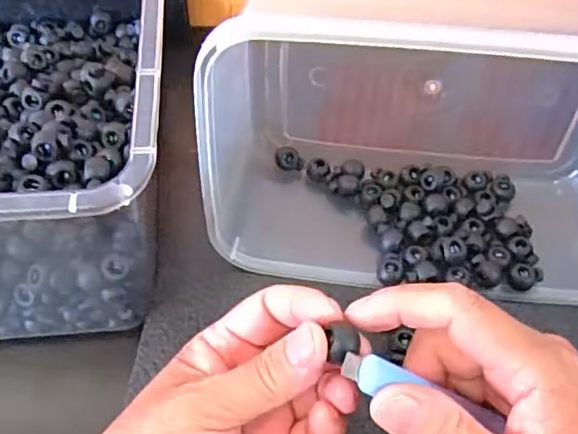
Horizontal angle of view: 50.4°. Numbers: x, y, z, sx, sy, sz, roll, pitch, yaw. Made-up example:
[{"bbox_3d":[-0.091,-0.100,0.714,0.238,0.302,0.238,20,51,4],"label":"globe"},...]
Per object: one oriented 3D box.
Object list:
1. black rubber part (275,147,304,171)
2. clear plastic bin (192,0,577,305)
[{"bbox_3d":[0.000,-0.038,0.408,0.018,0.015,0.008,-5,53,-5],"label":"black rubber part"},{"bbox_3d":[0.085,-0.038,0.339,0.252,0.152,0.107,4,53,2],"label":"clear plastic bin"}]

